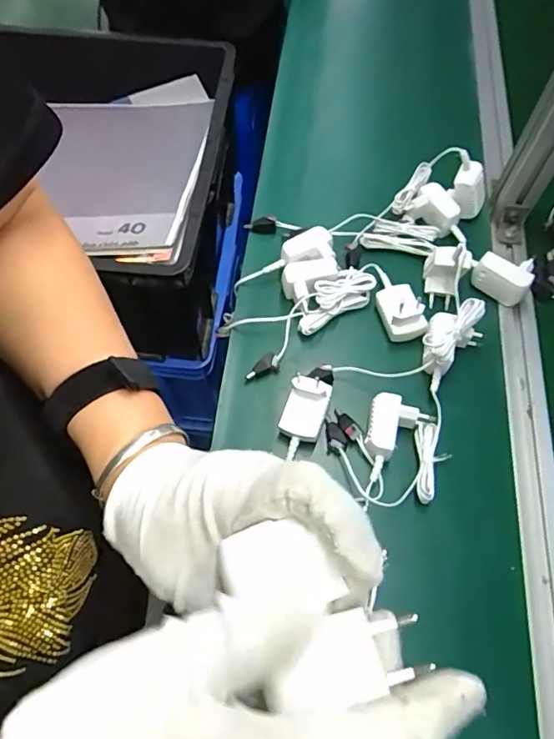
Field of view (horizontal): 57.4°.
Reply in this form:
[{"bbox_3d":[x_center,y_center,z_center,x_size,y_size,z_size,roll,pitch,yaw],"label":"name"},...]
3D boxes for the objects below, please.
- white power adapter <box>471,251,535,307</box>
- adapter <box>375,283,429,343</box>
[{"bbox_3d":[0.258,-0.107,0.577,0.060,0.039,0.050,33,68,14],"label":"white power adapter"},{"bbox_3d":[0.136,-0.063,0.553,0.041,0.043,0.070,-11,64,-6],"label":"adapter"}]

